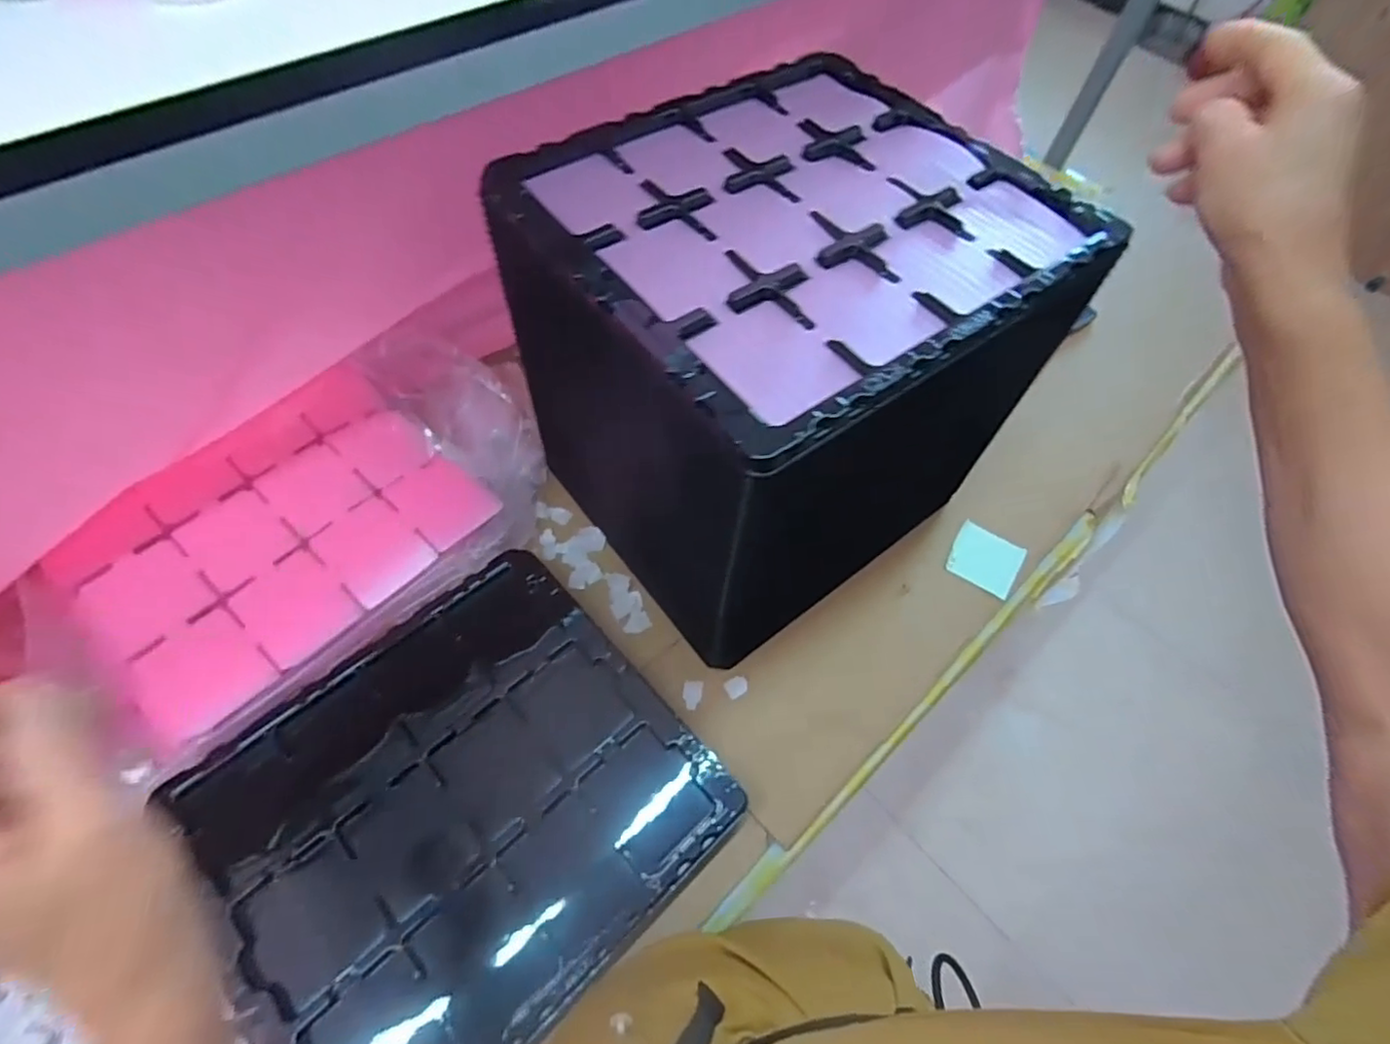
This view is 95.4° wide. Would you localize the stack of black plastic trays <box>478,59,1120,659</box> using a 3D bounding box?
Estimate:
[{"bbox_3d":[0.062,-0.144,0.615,0.378,0.351,0.339,-33,66,-22],"label":"stack of black plastic trays"}]

